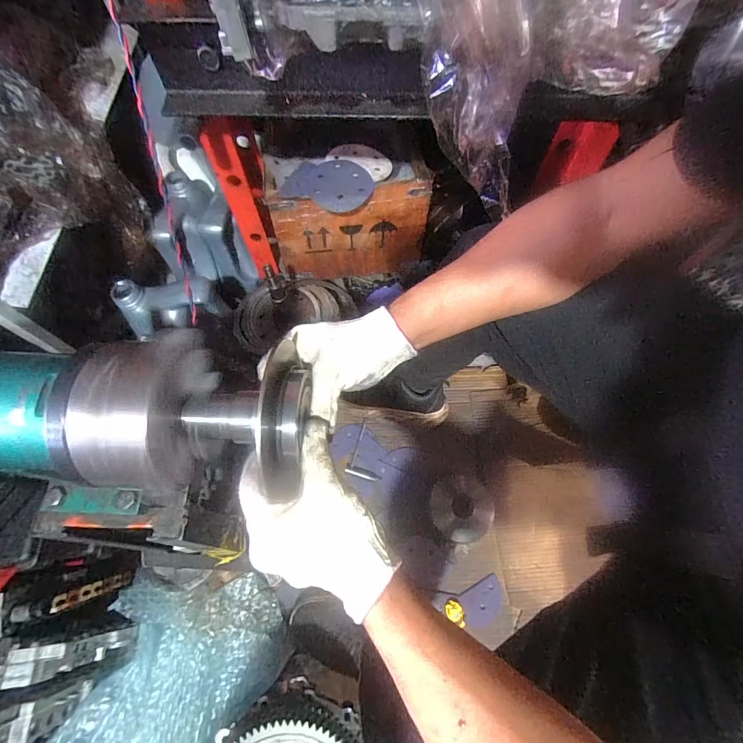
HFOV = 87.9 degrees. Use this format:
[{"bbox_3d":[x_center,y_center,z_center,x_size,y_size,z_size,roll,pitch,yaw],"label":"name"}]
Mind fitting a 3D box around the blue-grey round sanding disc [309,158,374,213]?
[{"bbox_3d":[-0.052,-0.320,0.666,0.107,0.014,0.118,-7,65,-3],"label":"blue-grey round sanding disc"}]

